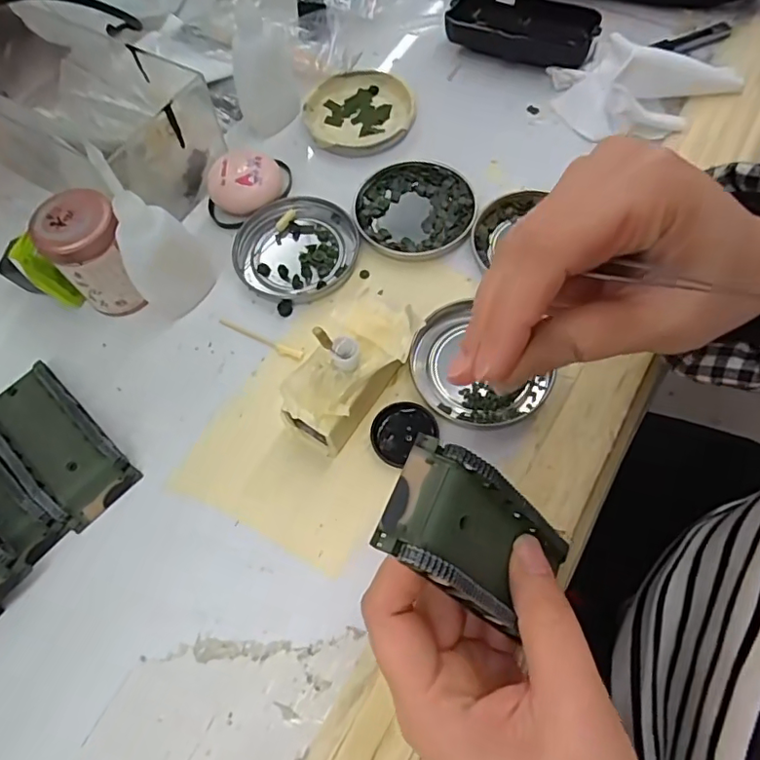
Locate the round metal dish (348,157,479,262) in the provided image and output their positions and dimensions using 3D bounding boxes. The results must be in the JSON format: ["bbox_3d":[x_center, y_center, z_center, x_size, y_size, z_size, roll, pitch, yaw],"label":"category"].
[{"bbox_3d":[0.022,-0.113,0.361,0.077,0.008,0.077,-1,65,2],"label":"round metal dish"}]

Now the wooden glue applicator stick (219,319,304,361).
[{"bbox_3d":[-0.072,-0.025,0.330,0.060,0.004,0.007,26,69,14],"label":"wooden glue applicator stick"}]

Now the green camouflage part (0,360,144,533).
[{"bbox_3d":[-0.178,0.033,0.301,0.096,0.018,0.044,41,73,19],"label":"green camouflage part"}]

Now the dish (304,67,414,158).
[{"bbox_3d":[-0.015,-0.199,0.406,0.079,0.012,0.077,-1,65,2],"label":"dish"}]

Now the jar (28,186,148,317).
[{"bbox_3d":[-0.165,-0.072,0.323,0.042,0.064,0.045,-1,65,2],"label":"jar"}]

